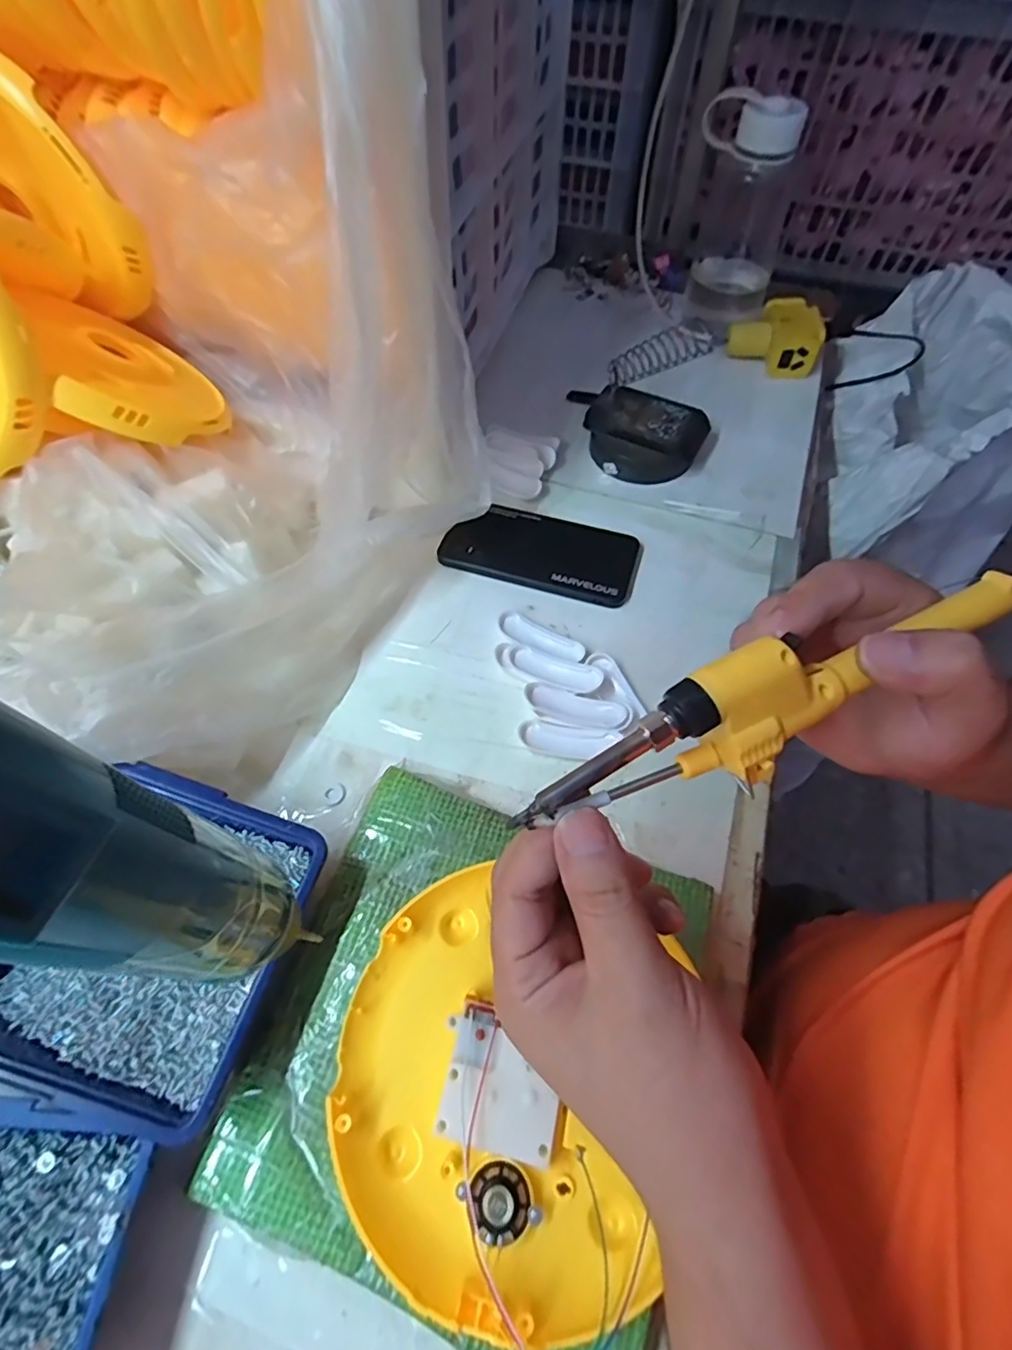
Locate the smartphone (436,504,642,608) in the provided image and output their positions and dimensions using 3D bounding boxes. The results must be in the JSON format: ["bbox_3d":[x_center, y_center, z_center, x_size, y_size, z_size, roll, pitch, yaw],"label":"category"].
[{"bbox_3d":[0.030,-0.106,0.483,0.156,0.010,0.078,16,61,9],"label":"smartphone"}]

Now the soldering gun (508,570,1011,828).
[{"bbox_3d":[0.113,0.002,0.206,0.229,0.031,0.035,-22,64,-9],"label":"soldering gun"}]

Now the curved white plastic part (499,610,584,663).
[{"bbox_3d":[0.027,-0.028,0.442,0.069,0.009,0.025,28,64,15],"label":"curved white plastic part"}]

